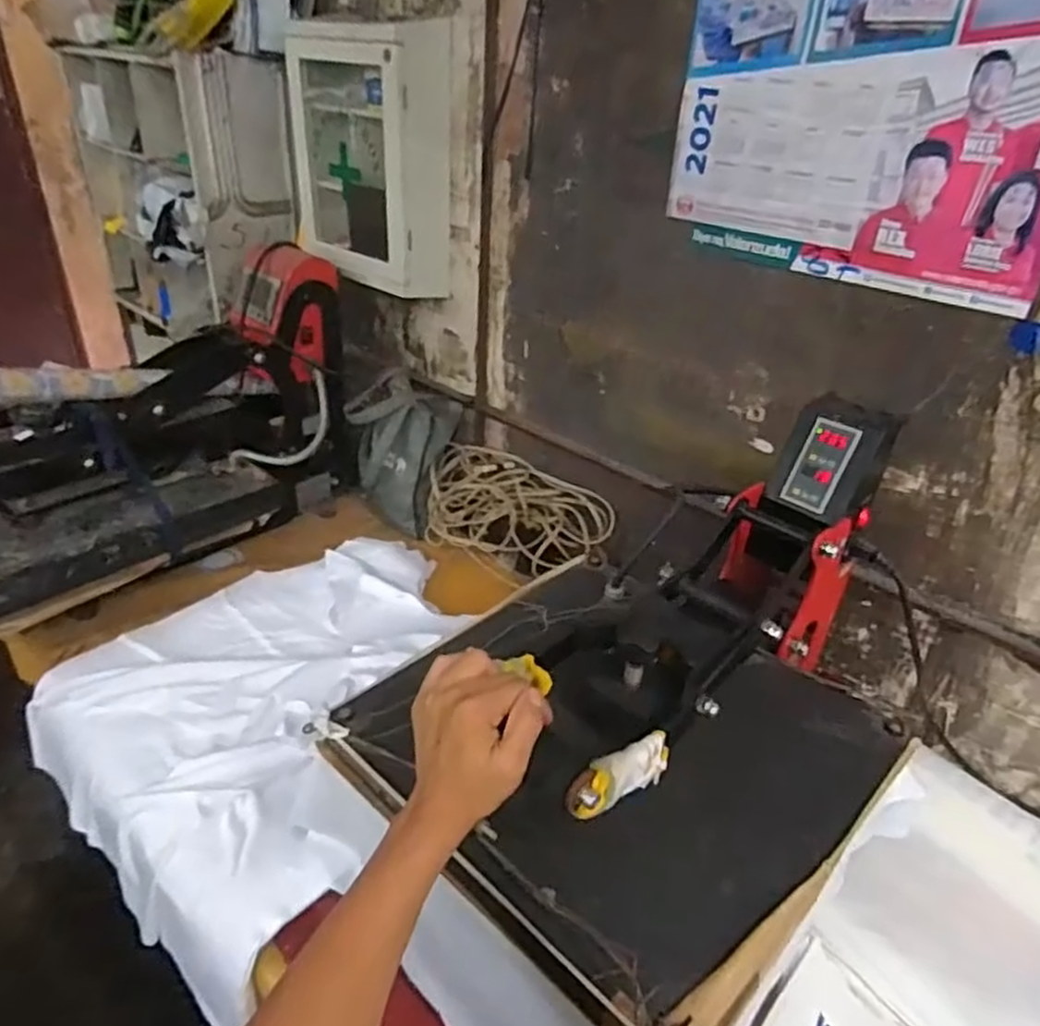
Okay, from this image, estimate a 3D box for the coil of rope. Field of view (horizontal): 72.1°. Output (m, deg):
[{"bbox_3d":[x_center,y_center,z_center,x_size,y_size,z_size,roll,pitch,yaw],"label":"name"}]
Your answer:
[{"bbox_3d":[-0.007,0.011,1.340,0.356,0.139,0.182,24,37,29],"label":"coil of rope"}]

